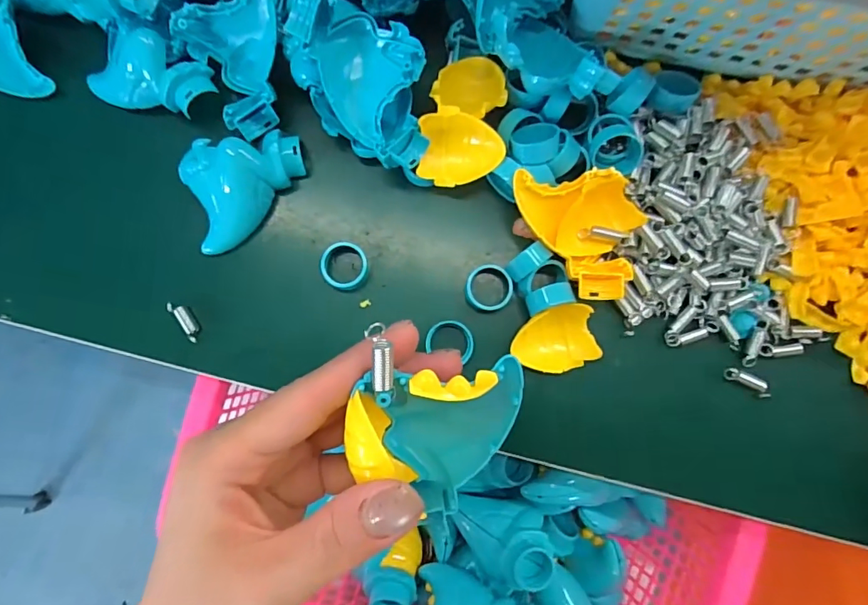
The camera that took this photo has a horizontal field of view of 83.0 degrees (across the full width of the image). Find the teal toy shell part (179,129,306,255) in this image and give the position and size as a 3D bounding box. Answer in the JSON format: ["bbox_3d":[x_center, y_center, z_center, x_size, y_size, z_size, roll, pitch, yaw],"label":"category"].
[{"bbox_3d":[-0.101,-0.062,0.267,0.064,0.025,0.051,-15,86,-6],"label":"teal toy shell part"}]

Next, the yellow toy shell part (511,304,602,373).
[{"bbox_3d":[0.064,0.021,0.263,0.044,0.018,0.034,-15,86,-6],"label":"yellow toy shell part"}]

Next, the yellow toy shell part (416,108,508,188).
[{"bbox_3d":[0.014,-0.080,0.259,0.043,0.018,0.034,10,84,-3],"label":"yellow toy shell part"}]

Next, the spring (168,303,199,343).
[{"bbox_3d":[-0.137,0.011,0.271,0.006,0.010,0.024,-32,88,-6],"label":"spring"}]

